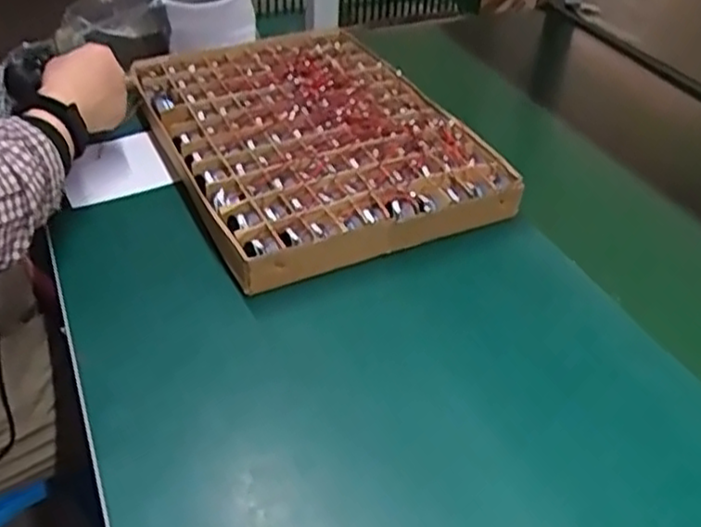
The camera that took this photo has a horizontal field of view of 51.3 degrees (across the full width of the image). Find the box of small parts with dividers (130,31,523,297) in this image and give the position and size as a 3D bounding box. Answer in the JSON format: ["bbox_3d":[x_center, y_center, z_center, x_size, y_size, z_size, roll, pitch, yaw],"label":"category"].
[{"bbox_3d":[-0.051,-0.144,0.809,0.292,0.038,0.430,-15,43,-20],"label":"box of small parts with dividers"}]

